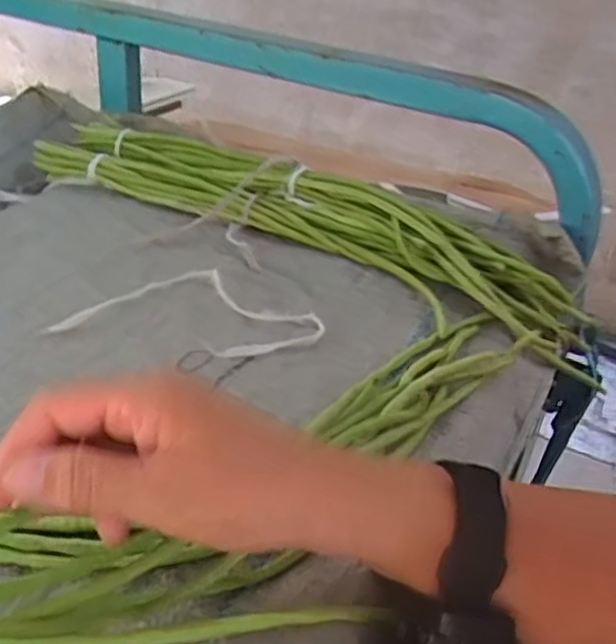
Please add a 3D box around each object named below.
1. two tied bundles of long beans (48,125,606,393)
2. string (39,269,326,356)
[{"bbox_3d":[-0.015,-0.092,0.611,0.526,0.056,0.098,26,38,25],"label":"two tied bundles of long beans"},{"bbox_3d":[-0.078,-0.007,0.508,0.176,0.017,0.093,11,34,5],"label":"string"}]

